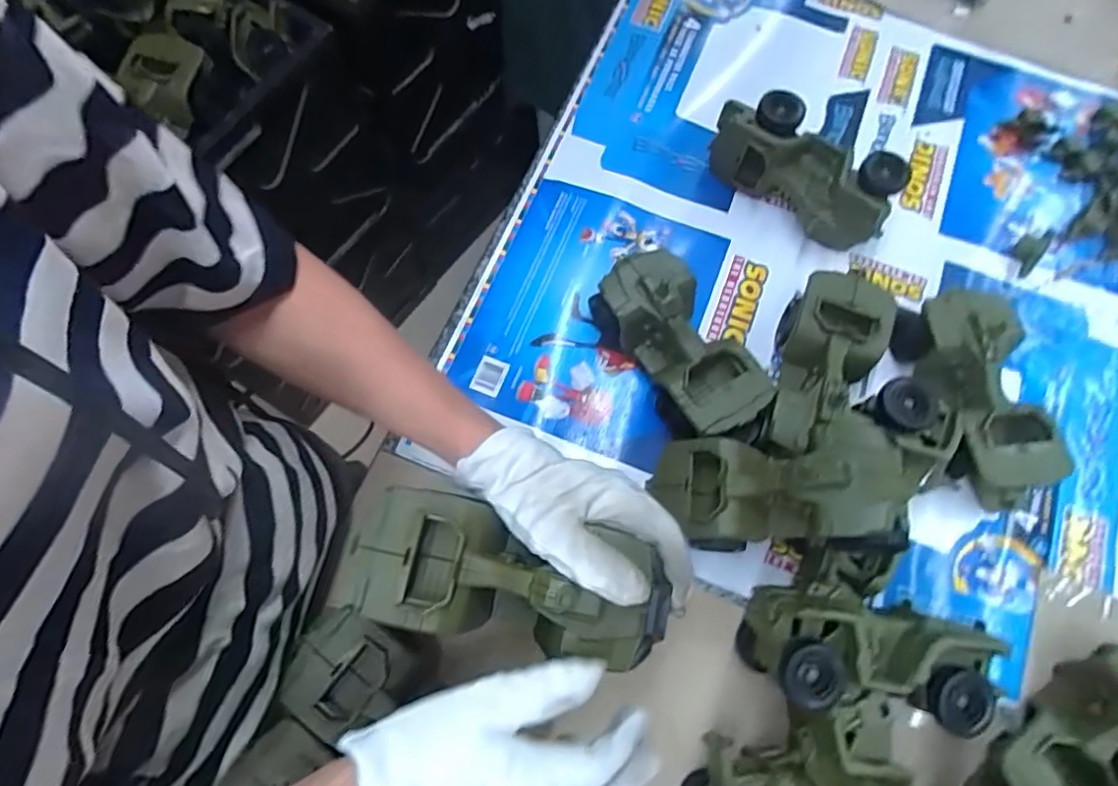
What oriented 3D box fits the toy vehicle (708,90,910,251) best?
[{"bbox_3d":[0.237,-0.217,0.593,0.181,0.081,0.071,40,75,11],"label":"toy vehicle"}]

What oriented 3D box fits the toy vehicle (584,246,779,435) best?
[{"bbox_3d":[0.103,-0.038,0.534,0.078,0.076,0.166,-29,75,-10],"label":"toy vehicle"}]

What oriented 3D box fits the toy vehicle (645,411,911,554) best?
[{"bbox_3d":[0.167,0.073,0.454,0.182,0.082,0.090,-9,67,37],"label":"toy vehicle"}]

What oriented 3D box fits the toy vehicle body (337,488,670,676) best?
[{"bbox_3d":[-0.026,0.111,0.362,0.183,0.060,0.079,13,72,7],"label":"toy vehicle body"}]

